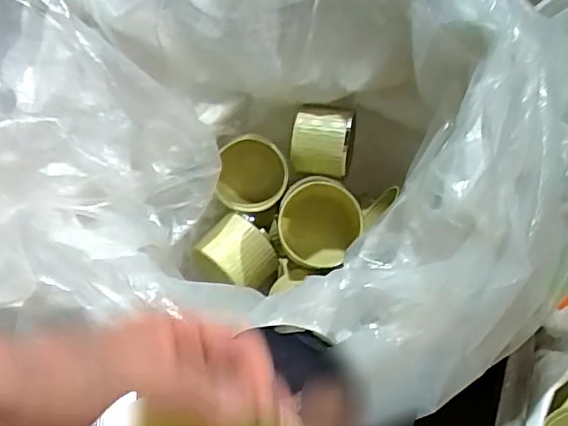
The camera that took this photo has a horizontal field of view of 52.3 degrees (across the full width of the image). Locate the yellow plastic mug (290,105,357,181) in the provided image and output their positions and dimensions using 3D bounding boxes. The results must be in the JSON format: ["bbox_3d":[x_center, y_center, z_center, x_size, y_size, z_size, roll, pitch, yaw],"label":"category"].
[{"bbox_3d":[0.057,-0.104,0.837,0.086,0.084,0.068,8,47,8],"label":"yellow plastic mug"}]

